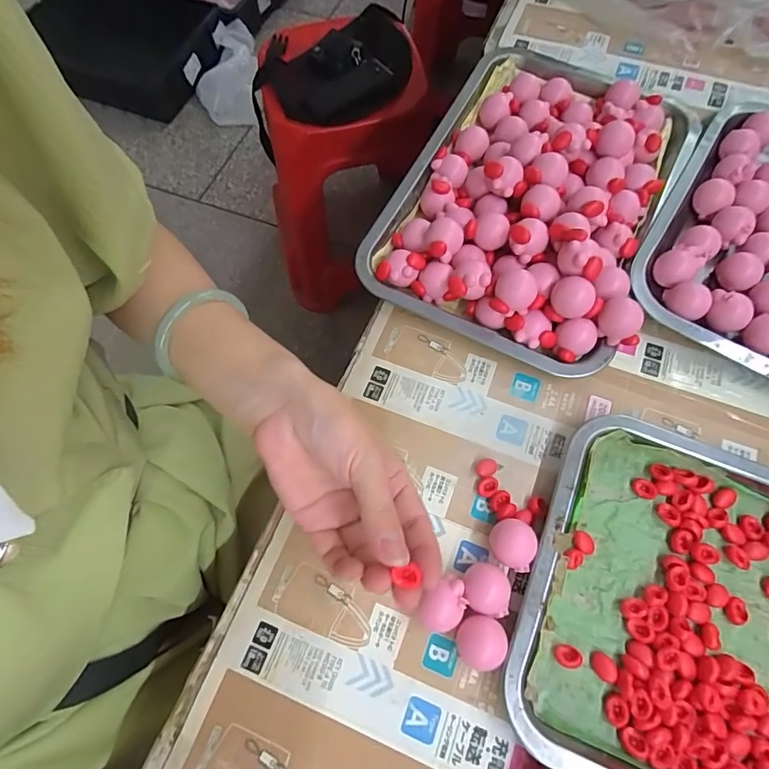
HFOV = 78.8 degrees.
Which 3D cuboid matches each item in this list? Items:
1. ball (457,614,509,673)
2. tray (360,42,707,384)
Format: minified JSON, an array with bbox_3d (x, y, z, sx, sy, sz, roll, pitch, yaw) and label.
[{"bbox_3d":[0.058,0.154,0.281,0.028,0.023,0.028,-1,68,2],"label":"ball"},{"bbox_3d":[0.132,-0.172,0.391,0.215,0.041,0.311,25,72,12],"label":"tray"}]

